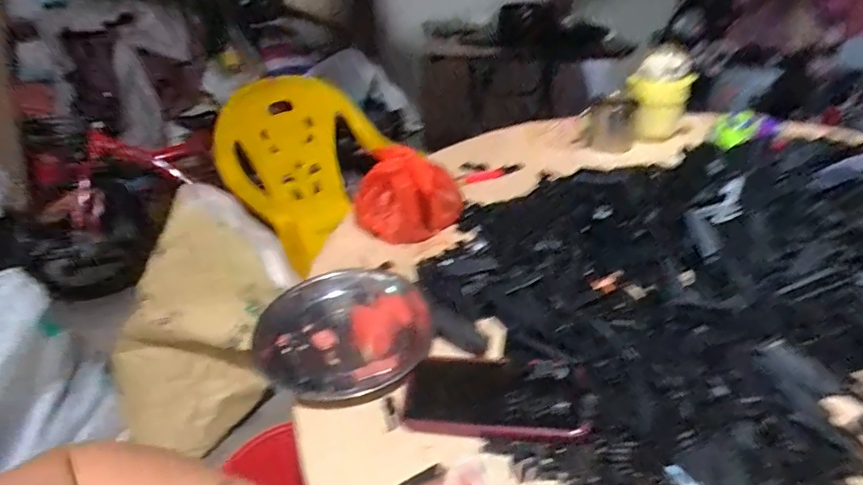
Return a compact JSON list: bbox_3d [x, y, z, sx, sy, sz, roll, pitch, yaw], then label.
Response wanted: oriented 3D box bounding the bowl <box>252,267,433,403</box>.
[{"bbox_3d":[-0.093,0.096,0.517,0.176,0.040,0.183,-2,34,1],"label":"bowl"}]

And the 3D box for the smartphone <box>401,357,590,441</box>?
[{"bbox_3d":[0.058,0.141,0.437,0.160,0.008,0.079,-2,39,12],"label":"smartphone"}]

